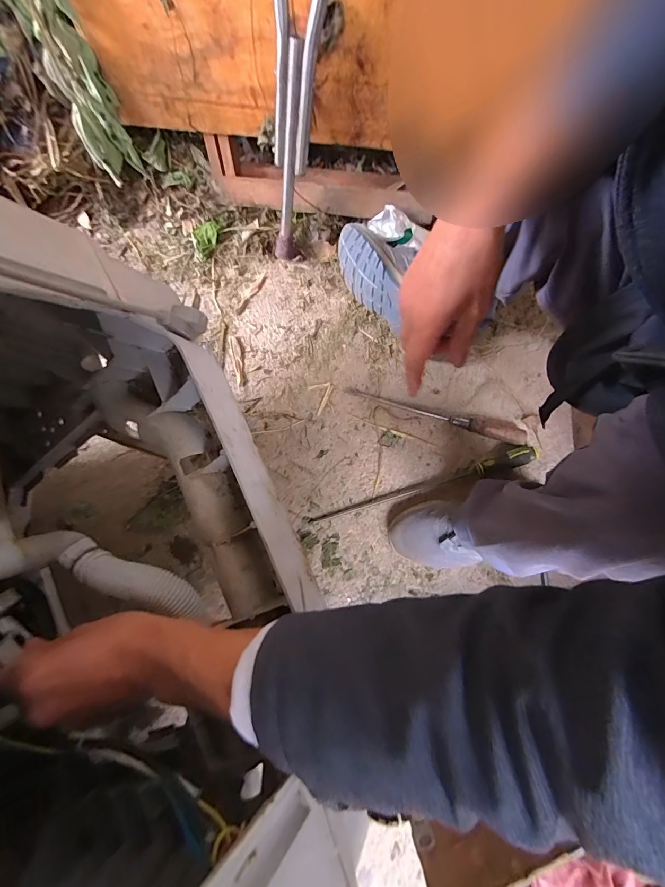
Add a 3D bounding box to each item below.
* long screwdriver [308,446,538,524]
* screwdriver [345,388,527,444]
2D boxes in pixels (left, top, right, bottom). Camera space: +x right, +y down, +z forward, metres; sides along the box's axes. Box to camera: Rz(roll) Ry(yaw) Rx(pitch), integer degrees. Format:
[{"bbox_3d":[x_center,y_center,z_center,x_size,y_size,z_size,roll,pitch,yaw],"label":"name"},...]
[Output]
[{"bbox_3d":[0.151,0.071,0.625,0.387,0.035,0.028,-17,78,-4],"label":"long screwdriver"},{"bbox_3d":[0.177,-0.059,0.652,0.308,0.028,0.032,18,78,4],"label":"screwdriver"}]

